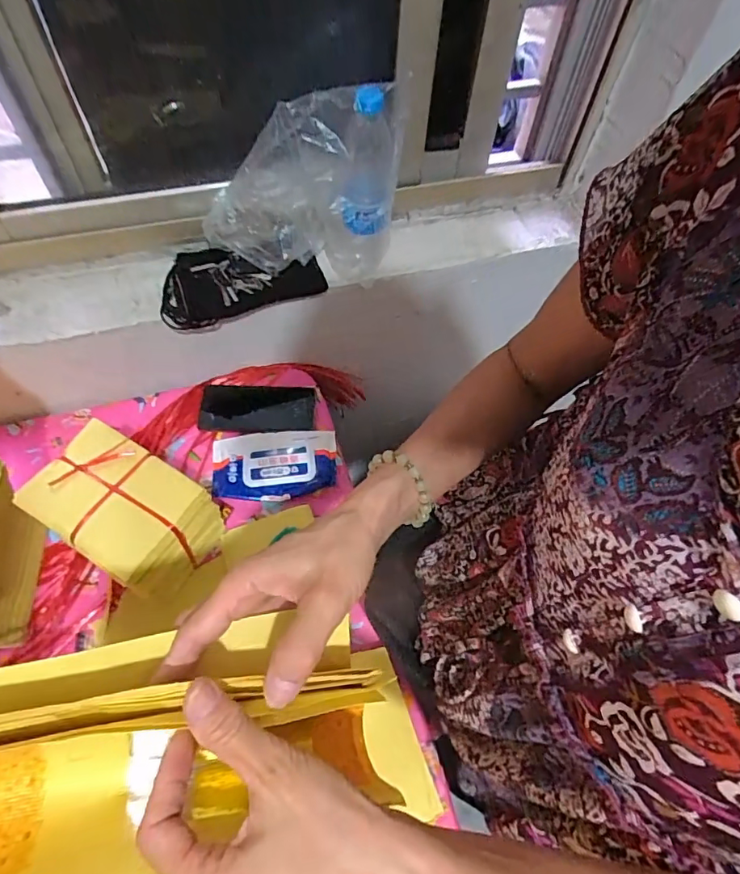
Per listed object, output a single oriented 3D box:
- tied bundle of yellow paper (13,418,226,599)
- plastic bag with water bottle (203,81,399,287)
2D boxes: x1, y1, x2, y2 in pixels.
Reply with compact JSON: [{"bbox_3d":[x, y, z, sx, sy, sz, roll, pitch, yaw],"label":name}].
[{"bbox_3d":[-0.274,0.093,0.582,0.173,0.127,0.123,30,62,14],"label":"tied bundle of yellow paper"},{"bbox_3d":[-0.091,-0.297,0.622,0.238,0.210,0.077,5,59,0],"label":"plastic bag with water bottle"}]

